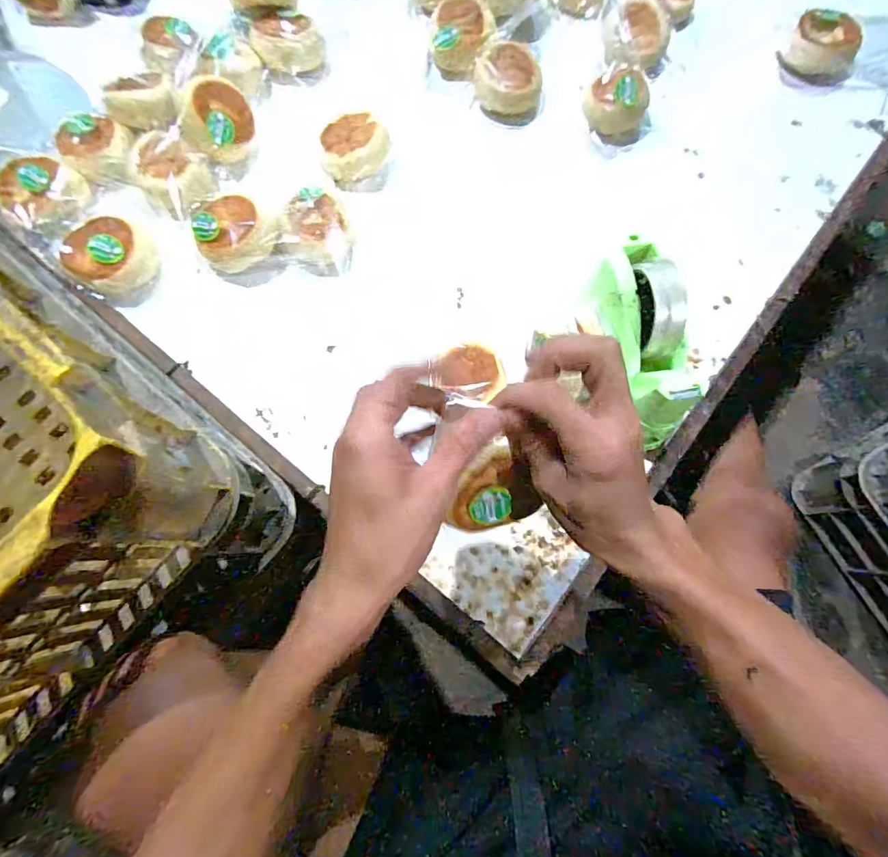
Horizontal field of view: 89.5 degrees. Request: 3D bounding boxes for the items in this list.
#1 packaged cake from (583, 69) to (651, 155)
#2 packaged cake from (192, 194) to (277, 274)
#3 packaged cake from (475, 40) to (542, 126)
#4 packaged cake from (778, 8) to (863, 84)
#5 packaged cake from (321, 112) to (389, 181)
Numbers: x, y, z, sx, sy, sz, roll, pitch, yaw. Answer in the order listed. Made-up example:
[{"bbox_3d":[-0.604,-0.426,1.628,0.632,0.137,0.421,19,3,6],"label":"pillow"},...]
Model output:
[{"bbox_3d":[0.223,-0.412,0.579,0.094,0.047,0.091,25,76,6],"label":"packaged cake"},{"bbox_3d":[-0.236,-0.220,0.516,0.083,0.053,0.076,0,74,-1],"label":"packaged cake"},{"bbox_3d":[0.084,-0.457,0.597,0.079,0.052,0.081,0,74,-1],"label":"packaged cake"},{"bbox_3d":[0.529,-0.533,0.620,0.102,0.038,0.112,35,77,8],"label":"packaged cake"},{"bbox_3d":[-0.108,-0.339,0.550,0.088,0.049,0.069,-8,75,-3],"label":"packaged cake"}]

